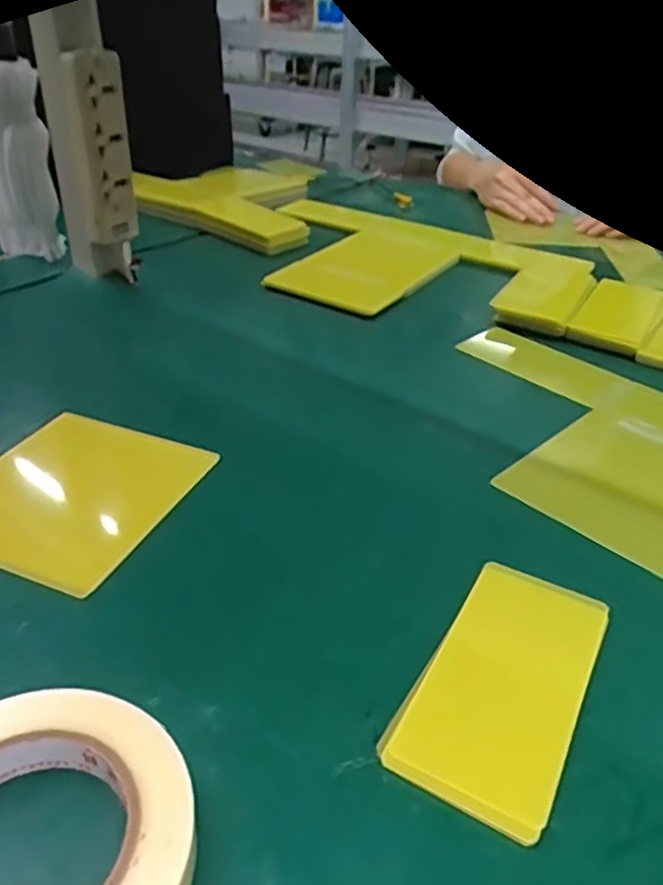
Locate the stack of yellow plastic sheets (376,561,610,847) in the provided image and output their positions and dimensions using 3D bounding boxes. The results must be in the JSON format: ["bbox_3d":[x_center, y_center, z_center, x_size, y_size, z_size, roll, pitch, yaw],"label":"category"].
[{"bbox_3d":[0.084,0.113,0.330,0.071,0.007,0.138,20,39,24],"label":"stack of yellow plastic sheets"}]

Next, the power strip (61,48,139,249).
[{"bbox_3d":[-0.220,-0.278,0.658,0.052,0.168,0.030,-24,43,-33],"label":"power strip"}]

